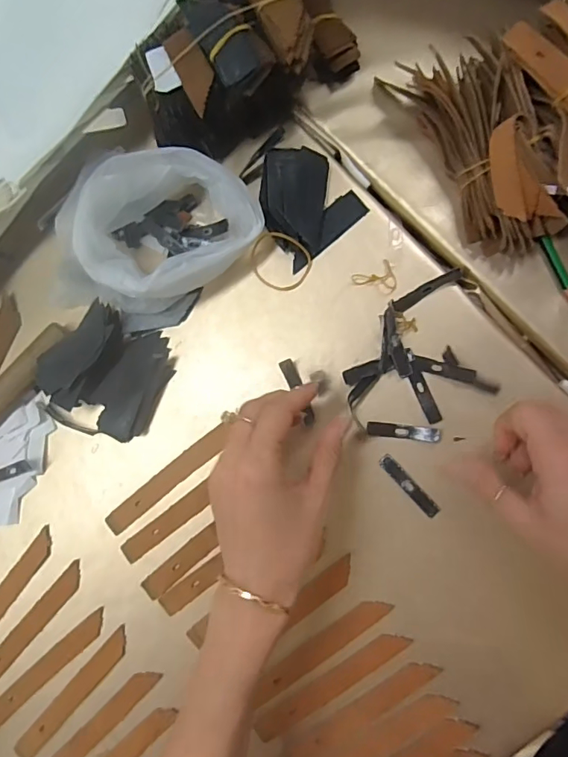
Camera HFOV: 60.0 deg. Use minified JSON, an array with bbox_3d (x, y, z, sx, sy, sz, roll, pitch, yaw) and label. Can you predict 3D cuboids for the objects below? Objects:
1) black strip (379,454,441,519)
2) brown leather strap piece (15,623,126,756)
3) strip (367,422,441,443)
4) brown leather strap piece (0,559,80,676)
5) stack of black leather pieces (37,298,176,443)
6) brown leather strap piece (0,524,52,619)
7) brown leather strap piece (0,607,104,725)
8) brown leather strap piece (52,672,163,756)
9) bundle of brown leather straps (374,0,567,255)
[{"bbox_3d":[0.090,0.077,0.355,0.010,0.004,0.054,-43,81,3],"label":"black strip"},{"bbox_3d":[-0.158,0.238,0.371,0.019,0.005,0.119,41,92,9],"label":"brown leather strap piece"},{"bbox_3d":[0.087,0.039,0.356,0.052,0.008,0.010,5,86,8],"label":"strip"},{"bbox_3d":[-0.201,0.195,0.386,0.020,0.005,0.124,41,92,9],"label":"brown leather strap piece"},{"bbox_3d":[-0.141,-0.003,0.383,0.090,0.033,0.096,24,89,9],"label":"stack of black leather pieces"},{"bbox_3d":[-0.223,0.174,0.391,0.018,0.004,0.126,36,91,9],"label":"brown leather strap piece"},{"bbox_3d":[-0.185,0.225,0.381,0.122,0.005,0.017,-43,81,3],"label":"brown leather strap piece"},{"bbox_3d":[-0.144,0.265,0.373,0.124,0.004,0.016,-45,81,2],"label":"brown leather strap piece"},{"bbox_3d":[0.179,-0.165,0.327,0.141,0.072,0.192,-23,83,5],"label":"bundle of brown leather straps"}]

